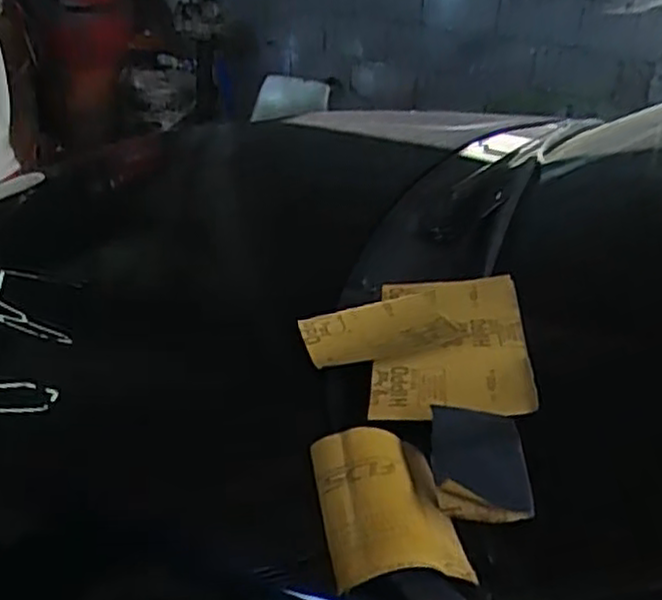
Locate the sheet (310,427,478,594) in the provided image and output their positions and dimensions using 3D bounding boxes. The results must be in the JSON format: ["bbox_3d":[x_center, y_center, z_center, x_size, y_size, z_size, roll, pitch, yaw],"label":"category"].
[{"bbox_3d":[0.042,0.152,0.553,0.094,0.033,0.137,-2,30,-11],"label":"sheet"}]

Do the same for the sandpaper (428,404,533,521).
[{"bbox_3d":[0.112,0.132,0.578,0.075,0.034,0.101,4,29,0],"label":"sandpaper"}]

